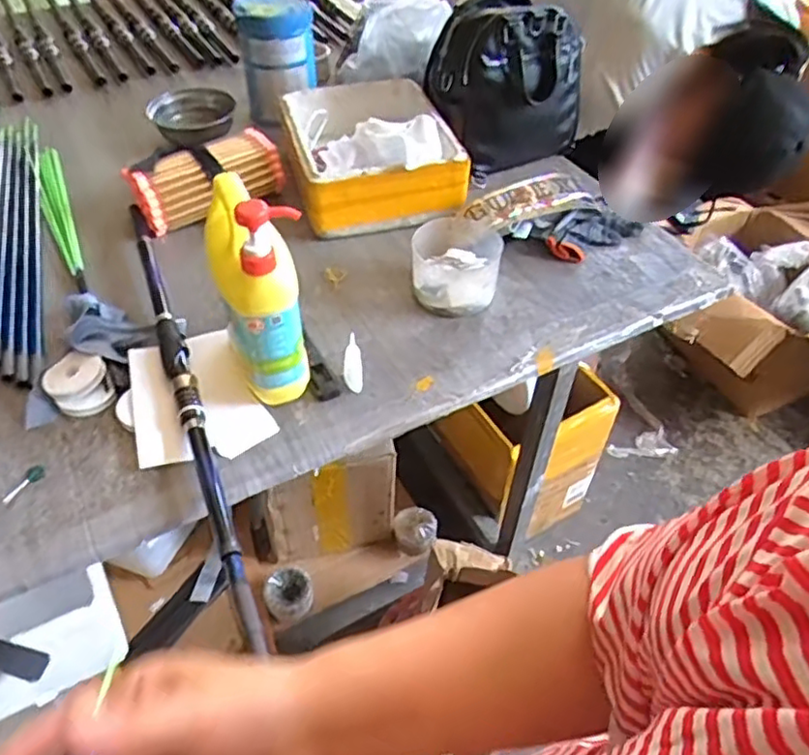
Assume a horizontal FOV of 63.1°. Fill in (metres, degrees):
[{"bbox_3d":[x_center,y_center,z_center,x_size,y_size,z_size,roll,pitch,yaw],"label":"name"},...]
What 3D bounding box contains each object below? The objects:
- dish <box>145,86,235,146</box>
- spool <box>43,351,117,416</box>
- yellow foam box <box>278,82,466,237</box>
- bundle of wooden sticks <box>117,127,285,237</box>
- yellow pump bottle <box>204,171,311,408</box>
[{"bbox_3d":[-0.375,-0.462,1.171,0.146,0.056,0.140,-8,48,-9],"label":"dish"},{"bbox_3d":[-0.369,0.007,0.745,0.066,0.030,0.075,-20,51,-19],"label":"spool"},{"bbox_3d":[-0.056,-0.372,1.054,0.245,0.122,0.301,-10,49,-11],"label":"yellow foam box"},{"bbox_3d":[-0.297,-0.297,0.989,0.217,0.077,0.102,-24,53,-22],"label":"bundle of wooden sticks"},{"bbox_3d":[-0.157,-0.090,0.689,0.081,0.250,0.137,-16,50,-16],"label":"yellow pump bottle"}]

